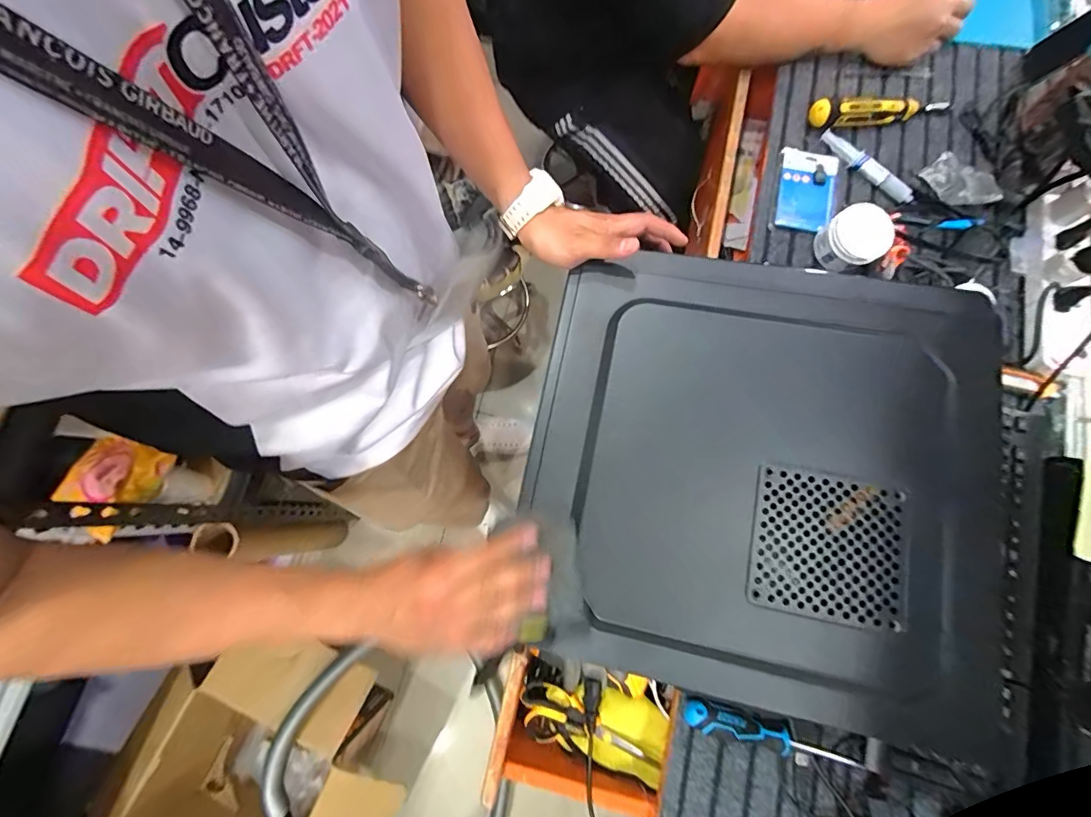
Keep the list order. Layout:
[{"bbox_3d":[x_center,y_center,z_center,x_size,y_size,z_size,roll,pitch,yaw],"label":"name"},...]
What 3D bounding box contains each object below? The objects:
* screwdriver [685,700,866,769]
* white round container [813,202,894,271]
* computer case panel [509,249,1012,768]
[{"bbox_3d":[0.259,0.369,0.517,0.205,0.038,0.031,15,78,5],"label":"screwdriver"},{"bbox_3d":[0.418,-0.230,0.627,0.085,0.052,0.078,0,77,1],"label":"white round container"},{"bbox_3d":[0.195,0.048,0.422,0.415,0.041,0.395,13,77,4],"label":"computer case panel"}]

